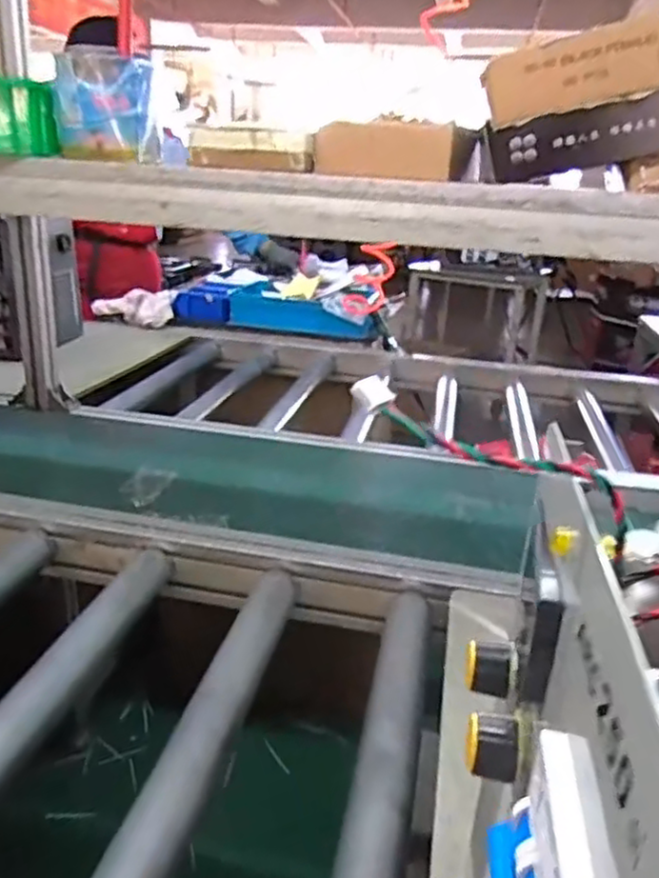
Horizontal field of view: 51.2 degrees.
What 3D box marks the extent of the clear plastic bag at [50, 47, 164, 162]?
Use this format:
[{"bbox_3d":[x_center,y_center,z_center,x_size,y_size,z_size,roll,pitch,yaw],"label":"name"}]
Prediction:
[{"bbox_3d":[-0.233,-0.351,0.730,0.105,0.099,0.039,-6,23,-22],"label":"clear plastic bag"}]

